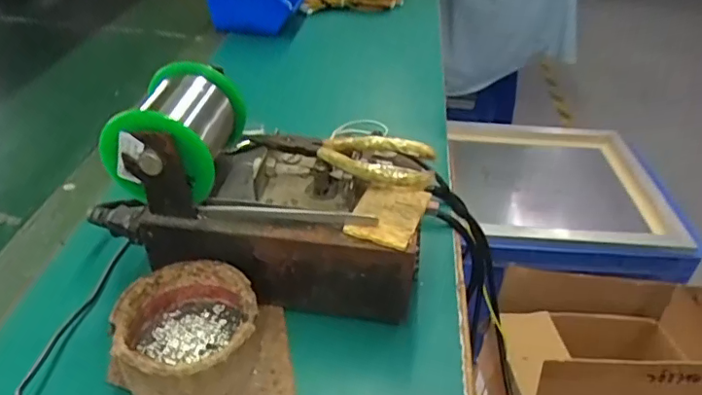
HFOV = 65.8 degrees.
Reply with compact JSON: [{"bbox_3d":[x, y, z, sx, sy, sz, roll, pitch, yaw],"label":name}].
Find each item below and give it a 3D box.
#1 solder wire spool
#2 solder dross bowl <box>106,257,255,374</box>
[{"bbox_3d":[-0.112,-0.045,0.354,0.067,0.060,0.079,8,37,5],"label":"solder wire spool"},{"bbox_3d":[-0.100,0.081,0.336,0.081,0.040,0.079,2,37,-2],"label":"solder dross bowl"}]

